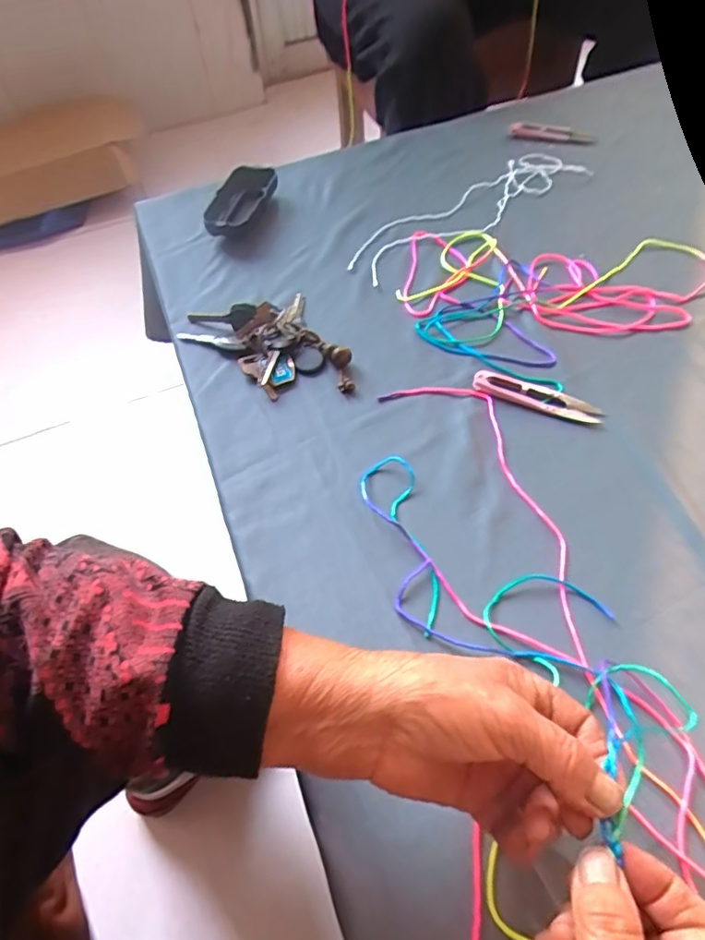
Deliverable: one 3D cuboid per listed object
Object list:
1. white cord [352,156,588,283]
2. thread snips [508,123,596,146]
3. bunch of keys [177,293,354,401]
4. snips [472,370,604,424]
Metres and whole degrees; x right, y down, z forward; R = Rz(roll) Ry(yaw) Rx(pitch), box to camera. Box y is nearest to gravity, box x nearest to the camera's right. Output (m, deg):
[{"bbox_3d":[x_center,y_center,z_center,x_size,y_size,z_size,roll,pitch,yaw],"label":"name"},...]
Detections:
[{"bbox_3d":[0.127,-0.279,0.594,0.305,0.008,0.076,-33,60,-18],"label":"white cord"},{"bbox_3d":[0.243,-0.412,0.681,0.102,0.006,0.023,16,58,14],"label":"thread snips"},{"bbox_3d":[-0.075,-0.108,0.491,0.113,0.023,0.146,-24,57,-13],"label":"bunch of keys"},{"bbox_3d":[0.147,-0.058,0.444,0.100,0.009,0.021,17,58,15],"label":"snips"}]

